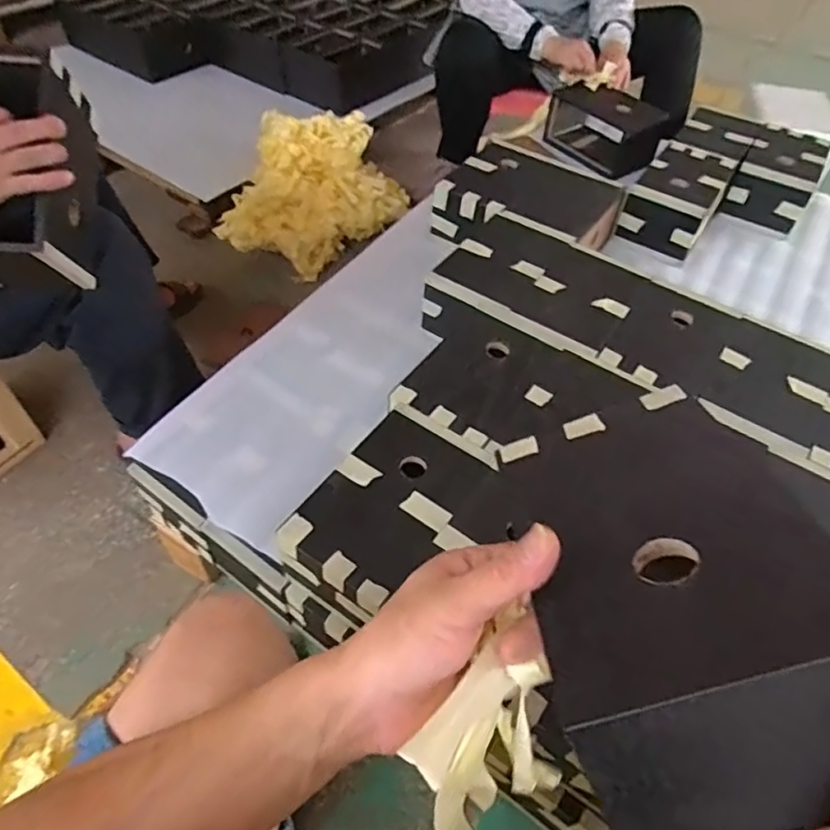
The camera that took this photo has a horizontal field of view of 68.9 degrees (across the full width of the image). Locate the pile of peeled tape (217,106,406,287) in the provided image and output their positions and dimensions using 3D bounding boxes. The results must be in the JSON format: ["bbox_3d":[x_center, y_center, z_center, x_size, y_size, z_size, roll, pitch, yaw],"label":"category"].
[{"bbox_3d":[-0.231,-0.498,1.386,0.414,0.289,0.176,-30,57,-25],"label":"pile of peeled tape"}]

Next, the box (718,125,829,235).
[{"bbox_3d":[0.744,-0.492,1.244,0.143,0.126,0.229,27,54,19],"label":"box"}]

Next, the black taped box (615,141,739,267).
[{"bbox_3d":[0.504,-0.408,1.168,0.145,0.117,0.243,26,53,18],"label":"black taped box"}]

